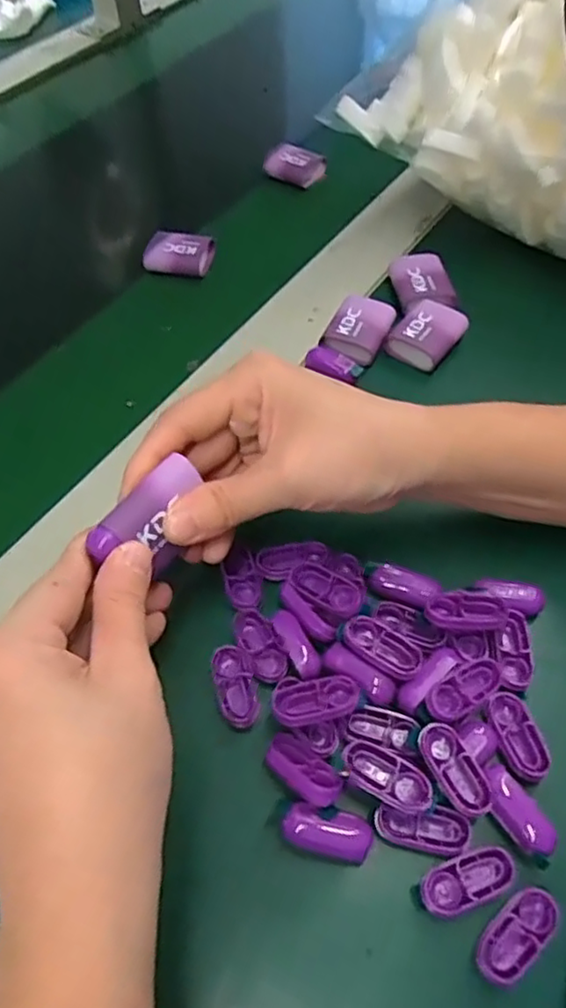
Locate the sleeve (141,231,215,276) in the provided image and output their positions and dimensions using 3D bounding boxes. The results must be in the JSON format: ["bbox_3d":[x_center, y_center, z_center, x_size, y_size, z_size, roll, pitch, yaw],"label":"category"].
[{"bbox_3d":[-0.073,-0.176,0.451,0.048,0.013,0.031,12,57,11],"label":"sleeve"}]

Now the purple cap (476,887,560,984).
[{"bbox_3d":[0.081,0.148,0.222,0.035,0.010,0.015,-36,61,-20],"label":"purple cap"}]

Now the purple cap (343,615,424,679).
[{"bbox_3d":[0.042,0.060,0.269,0.033,0.011,0.017,28,61,20],"label":"purple cap"}]

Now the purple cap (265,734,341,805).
[{"bbox_3d":[0.008,0.100,0.245,0.032,0.007,0.017,34,63,22],"label":"purple cap"}]

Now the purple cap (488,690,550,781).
[{"bbox_3d":[0.093,0.093,0.258,0.015,0.011,0.033,-14,56,-7],"label":"purple cap"}]

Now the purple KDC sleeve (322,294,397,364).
[{"bbox_3d":[0.045,-0.105,0.387,0.034,0.015,0.046,18,58,15],"label":"purple KDC sleeve"}]

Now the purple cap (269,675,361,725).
[{"bbox_3d":[0.013,0.079,0.258,0.035,0.012,0.016,-10,55,-4],"label":"purple cap"}]

